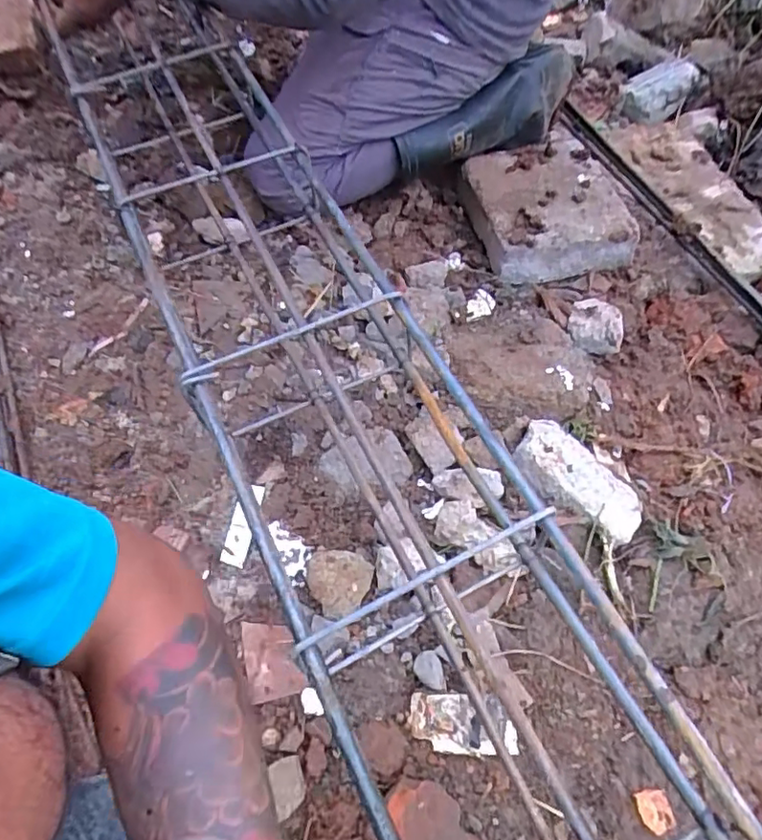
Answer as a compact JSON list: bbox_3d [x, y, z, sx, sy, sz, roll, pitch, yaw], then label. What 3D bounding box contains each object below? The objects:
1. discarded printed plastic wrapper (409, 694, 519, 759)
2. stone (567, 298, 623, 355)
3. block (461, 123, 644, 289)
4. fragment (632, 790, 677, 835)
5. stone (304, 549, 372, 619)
[{"bbox_3d":[0.075,0.280,0.538,0.094,0.013,0.048,2,62,2],"label":"discarded printed plastic wrapper"},{"bbox_3d":[0.296,-0.128,0.803,0.077,0.037,0.075,20,60,10],"label":"stone"},{"bbox_3d":[0.246,-0.336,0.897,0.227,0.067,0.248,-9,58,-5],"label":"block"},{"bbox_3d":[0.242,0.345,0.515,0.030,0.006,0.032,-11,63,-5],"label":"fragment"},{"bbox_3d":[-0.043,0.164,0.613,0.065,0.025,0.068,0,62,0],"label":"stone"}]

